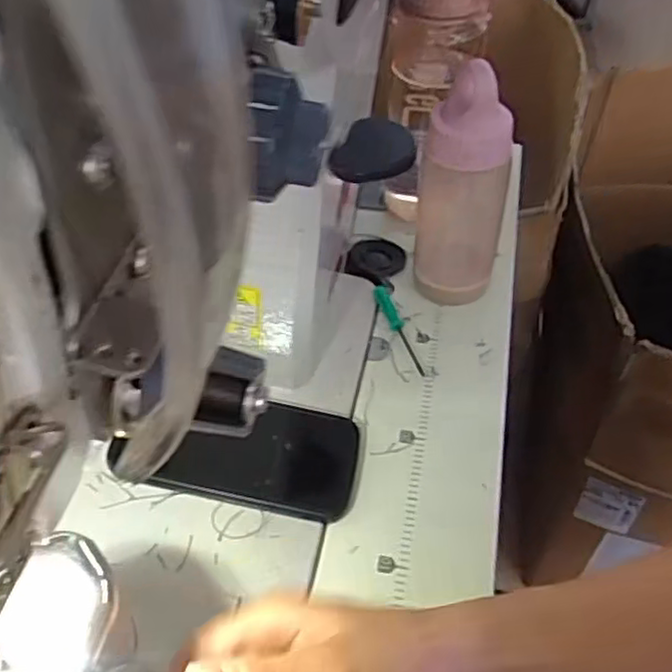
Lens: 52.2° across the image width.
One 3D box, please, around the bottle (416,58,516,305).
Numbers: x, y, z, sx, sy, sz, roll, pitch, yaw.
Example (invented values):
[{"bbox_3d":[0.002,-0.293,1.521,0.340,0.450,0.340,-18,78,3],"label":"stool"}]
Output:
[{"bbox_3d":[0.101,-0.113,0.542,0.069,0.183,0.062,11,48,9],"label":"bottle"}]

